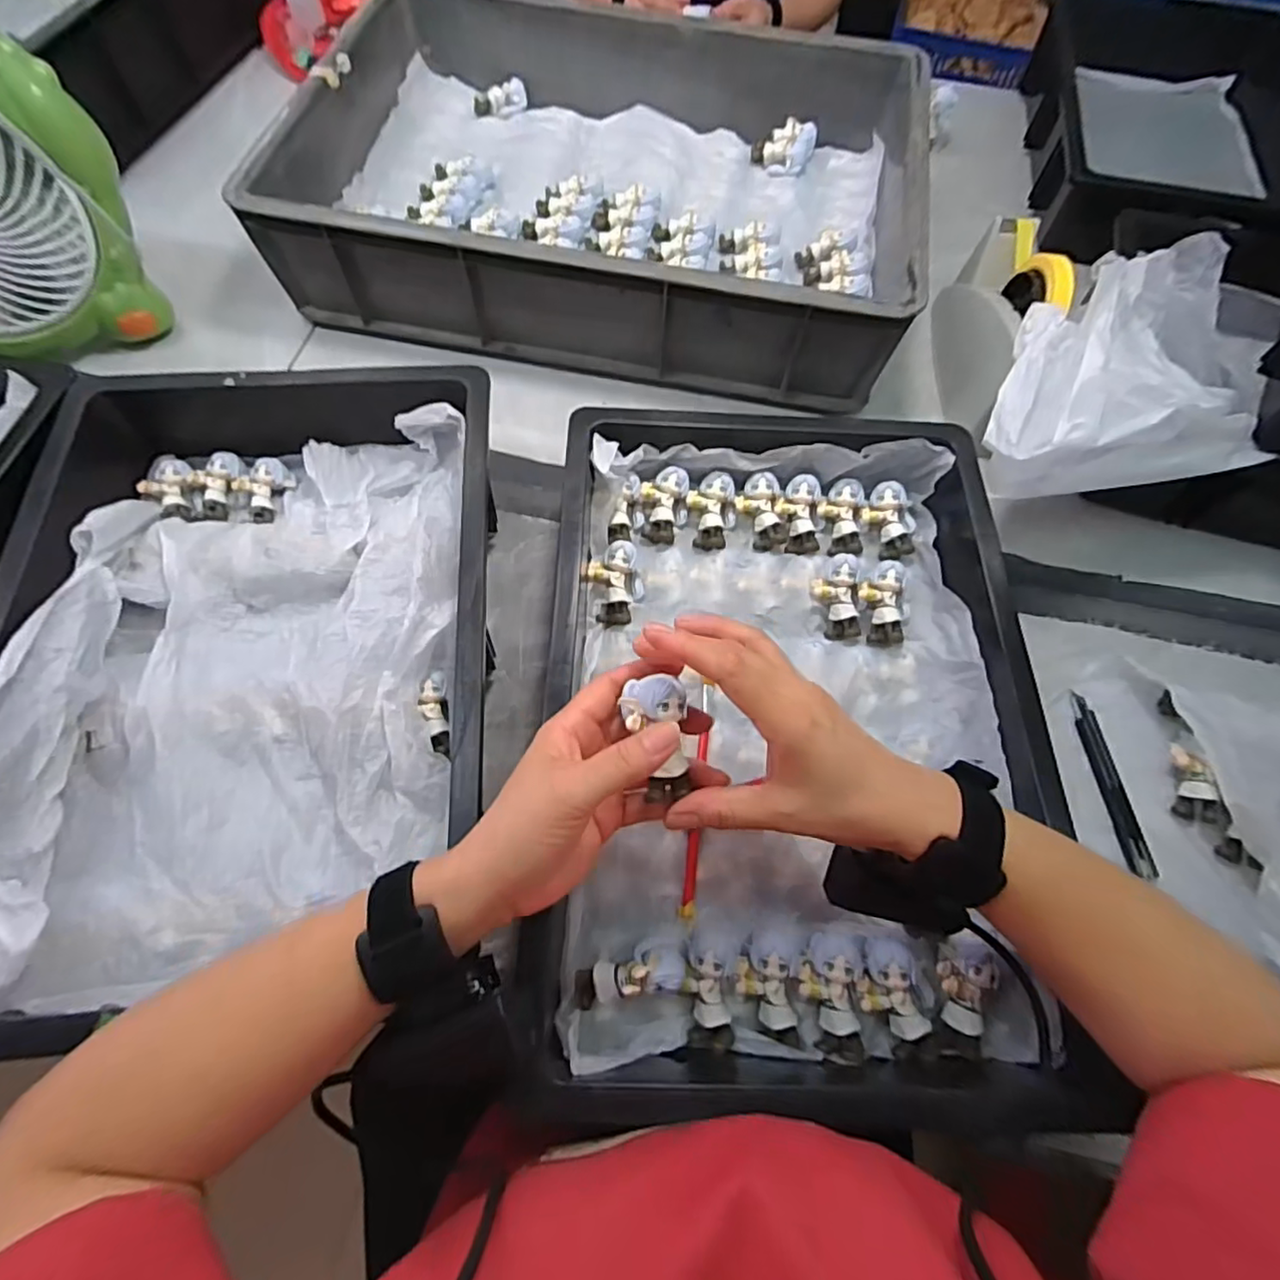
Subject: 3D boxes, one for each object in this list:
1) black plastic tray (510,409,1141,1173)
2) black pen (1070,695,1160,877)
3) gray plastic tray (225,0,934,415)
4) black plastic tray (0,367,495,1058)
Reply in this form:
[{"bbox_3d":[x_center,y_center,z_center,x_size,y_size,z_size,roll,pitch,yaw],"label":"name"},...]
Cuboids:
[{"bbox_3d":[0.091,0.044,0.410,0.302,0.068,0.437,4,66,0],"label":"black plastic tray"},{"bbox_3d":[0.344,0.103,0.451,0.017,0.012,0.132,-1,66,-3],"label":"black pen"},{"bbox_3d":[-0.028,-0.462,0.621,0.573,0.105,0.390,11,66,3],"label":"gray plastic tray"},{"bbox_3d":[-0.266,-0.005,0.435,0.323,0.087,0.471,-3,66,-3],"label":"black plastic tray"}]

